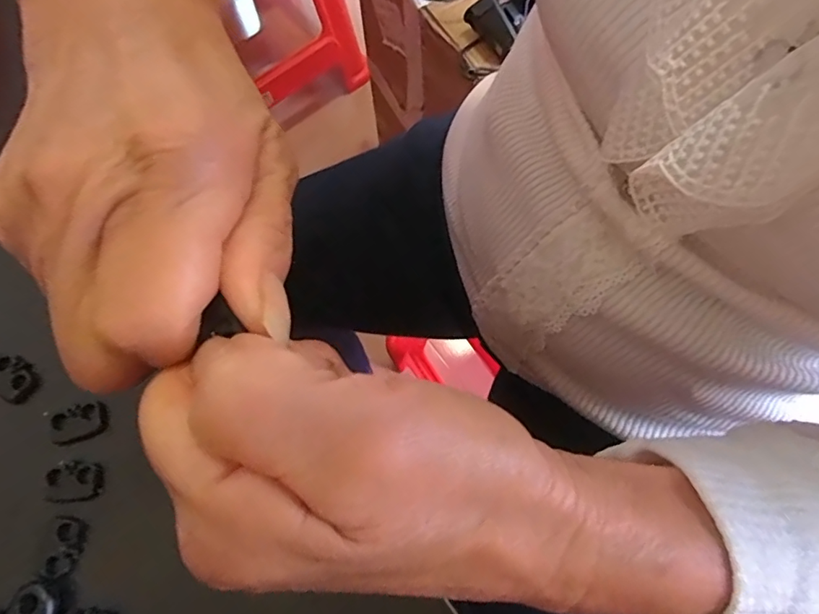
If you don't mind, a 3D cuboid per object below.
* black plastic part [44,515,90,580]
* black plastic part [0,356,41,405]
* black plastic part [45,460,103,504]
[{"bbox_3d":[-0.112,0.078,0.166,0.010,0.004,0.018,3,72,2],"label":"black plastic part"},{"bbox_3d":[-0.144,0.026,0.183,0.013,0.004,0.019,-40,75,-11],"label":"black plastic part"},{"bbox_3d":[-0.114,0.060,0.172,0.015,0.006,0.013,-3,72,0],"label":"black plastic part"}]

